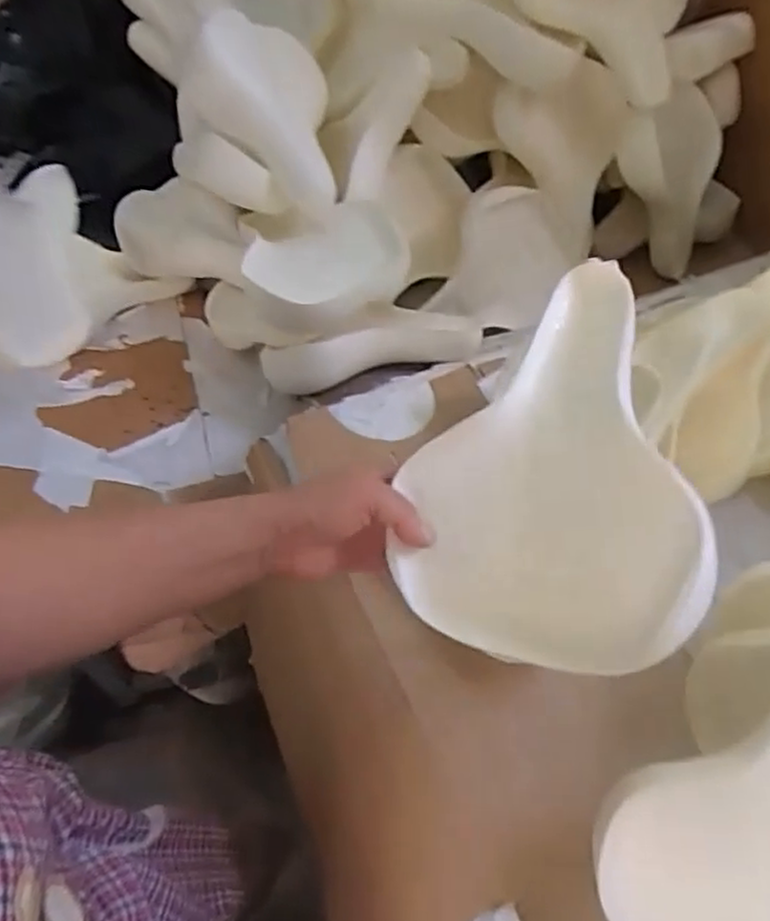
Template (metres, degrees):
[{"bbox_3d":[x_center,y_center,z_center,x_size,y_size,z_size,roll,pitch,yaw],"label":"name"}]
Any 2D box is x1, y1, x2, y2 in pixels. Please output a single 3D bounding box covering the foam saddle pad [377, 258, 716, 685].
[{"bbox_3d":[0.085,0.009,0.452,0.181,0.050,0.241,-14,79,18],"label":"foam saddle pad"}]

